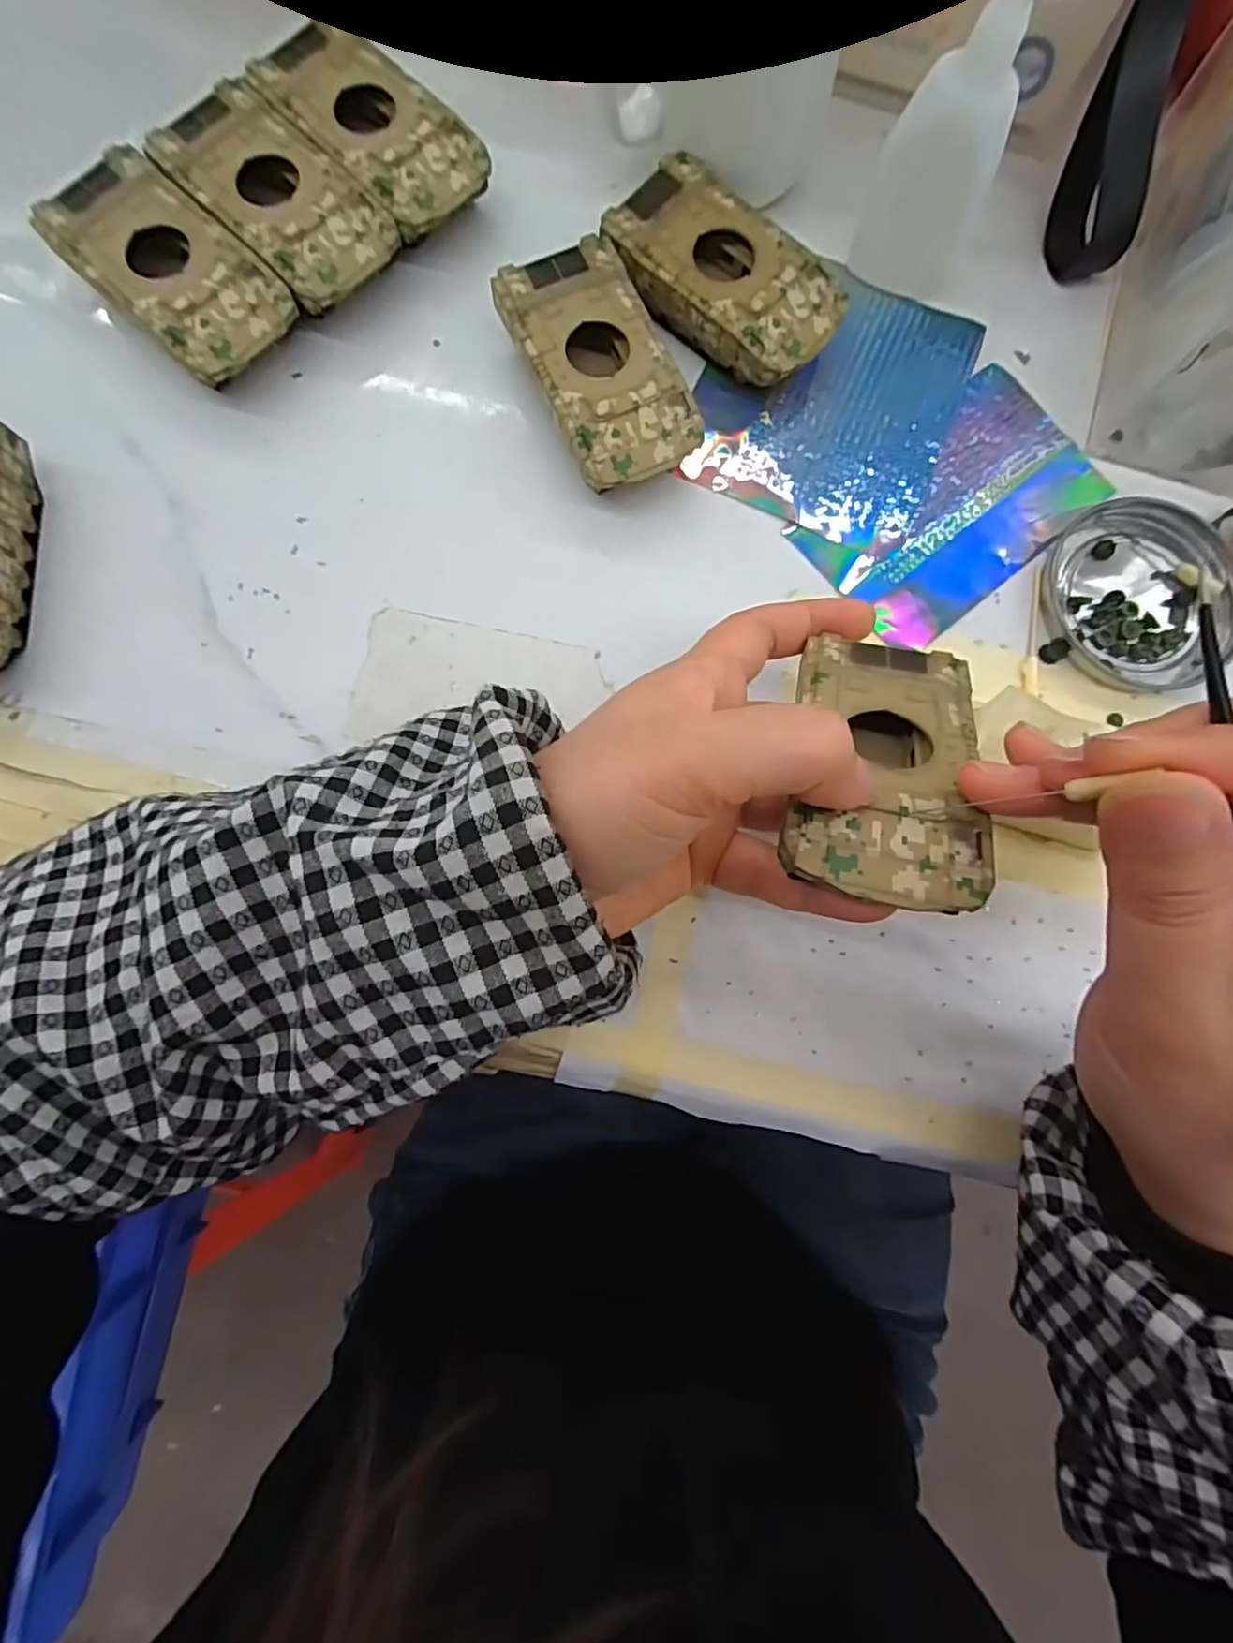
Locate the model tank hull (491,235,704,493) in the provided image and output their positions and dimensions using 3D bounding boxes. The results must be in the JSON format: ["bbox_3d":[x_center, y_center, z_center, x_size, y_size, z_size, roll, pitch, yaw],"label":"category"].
[{"bbox_3d":[-0.006,-0.175,0.244,0.050,0.025,0.094,-25,84,-4],"label":"model tank hull"}]

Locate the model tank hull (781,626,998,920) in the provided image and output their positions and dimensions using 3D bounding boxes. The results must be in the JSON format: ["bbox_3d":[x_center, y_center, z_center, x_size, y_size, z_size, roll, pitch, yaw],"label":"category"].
[{"bbox_3d":[0.075,-0.018,0.171,0.048,0.013,0.093,16,52,1],"label":"model tank hull"}]

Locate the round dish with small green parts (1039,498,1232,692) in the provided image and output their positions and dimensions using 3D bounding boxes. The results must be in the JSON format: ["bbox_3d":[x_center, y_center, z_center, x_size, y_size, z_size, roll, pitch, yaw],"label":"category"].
[{"bbox_3d":[0.212,-0.093,0.247,0.074,0.008,0.079,-12,84,-3],"label":"round dish with small green parts"}]

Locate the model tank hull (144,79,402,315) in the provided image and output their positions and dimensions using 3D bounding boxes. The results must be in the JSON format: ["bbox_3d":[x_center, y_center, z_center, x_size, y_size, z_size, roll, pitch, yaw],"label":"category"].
[{"bbox_3d":[-0.135,-0.248,0.250,0.094,0.024,0.049,43,84,4],"label":"model tank hull"}]

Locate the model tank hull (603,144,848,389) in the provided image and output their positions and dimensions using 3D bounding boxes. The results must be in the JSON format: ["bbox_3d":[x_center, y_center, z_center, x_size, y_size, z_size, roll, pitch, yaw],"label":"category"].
[{"bbox_3d":[0.044,-0.218,0.252,0.094,0.025,0.054,41,84,4],"label":"model tank hull"}]

